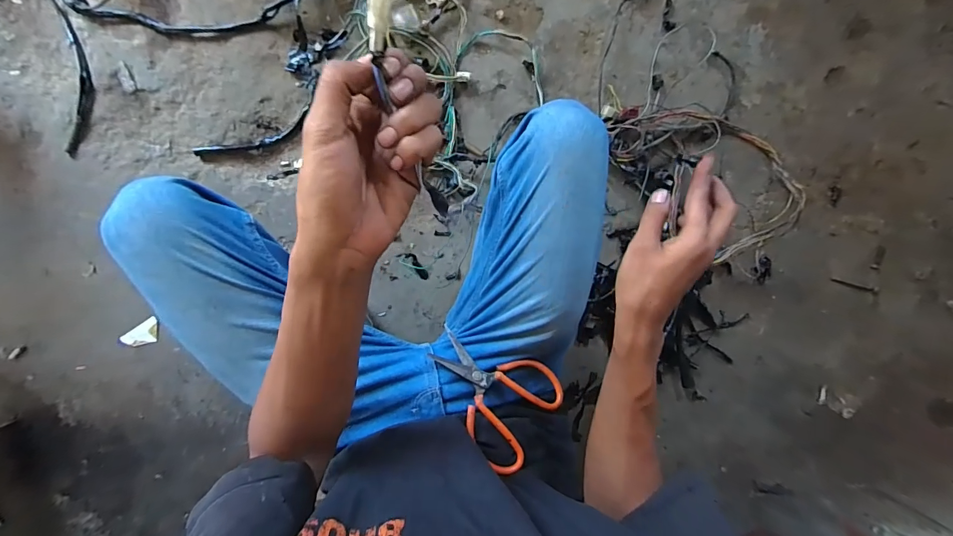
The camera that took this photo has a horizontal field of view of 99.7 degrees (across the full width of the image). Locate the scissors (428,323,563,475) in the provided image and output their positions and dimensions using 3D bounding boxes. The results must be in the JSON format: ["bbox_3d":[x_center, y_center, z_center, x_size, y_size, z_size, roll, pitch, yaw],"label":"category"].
[{"bbox_3d":[0.023,0.149,0.523,0.124,0.033,0.158,-41,81,-23],"label":"scissors"}]

